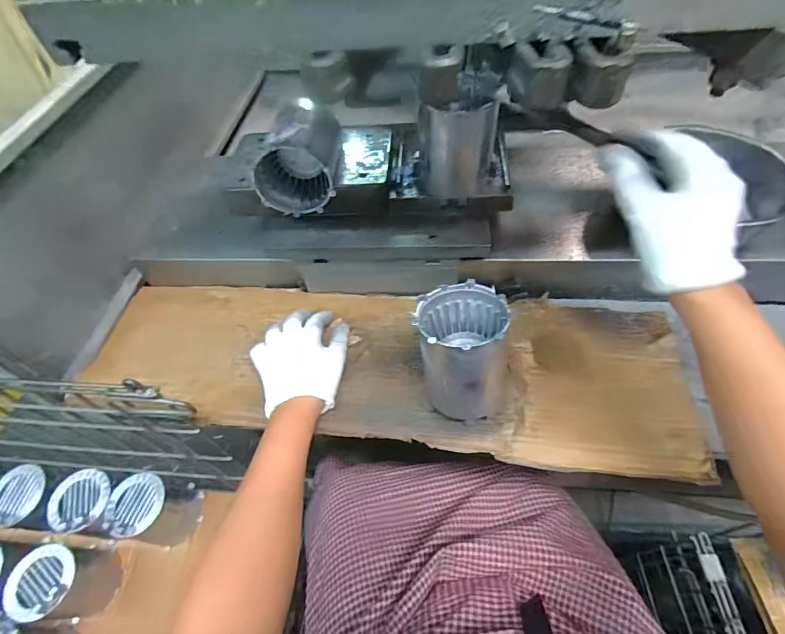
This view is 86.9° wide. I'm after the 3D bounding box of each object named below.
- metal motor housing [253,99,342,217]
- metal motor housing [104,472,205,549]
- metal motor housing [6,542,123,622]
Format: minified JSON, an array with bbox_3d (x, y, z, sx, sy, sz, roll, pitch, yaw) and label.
[{"bbox_3d":[-0.115,-0.191,0.522,0.091,0.113,0.094,0,55,5],"label":"metal motor housing"},{"bbox_3d":[-0.369,0.313,0.662,0.092,0.141,0.086,6,55,9],"label":"metal motor housing"},{"bbox_3d":[-0.474,0.389,0.611,0.085,0.124,0.089,-3,54,4],"label":"metal motor housing"}]

